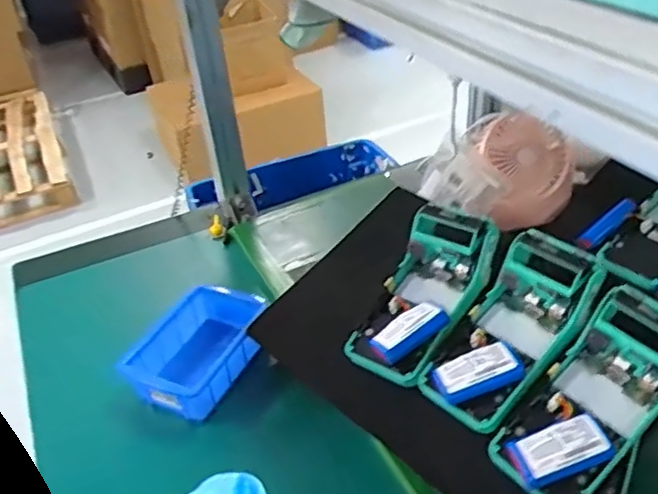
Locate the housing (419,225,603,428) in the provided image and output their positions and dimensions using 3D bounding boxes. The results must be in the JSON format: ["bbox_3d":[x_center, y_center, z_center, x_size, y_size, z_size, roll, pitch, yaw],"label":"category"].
[{"bbox_3d":[0.154,0.073,0.527,0.083,0.057,0.172,29,72,37],"label":"housing"}]

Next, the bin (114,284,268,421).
[{"bbox_3d":[-0.133,0.108,0.659,0.098,0.057,0.148,12,40,22],"label":"bin"}]

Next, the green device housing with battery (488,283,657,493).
[{"bbox_3d":[0.200,0.117,0.473,0.170,0.060,0.079,-45,48,-12],"label":"green device housing with battery"}]

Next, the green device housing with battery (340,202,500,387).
[{"bbox_3d":[0.087,0.045,0.575,0.079,0.058,0.166,20,64,30],"label":"green device housing with battery"}]

